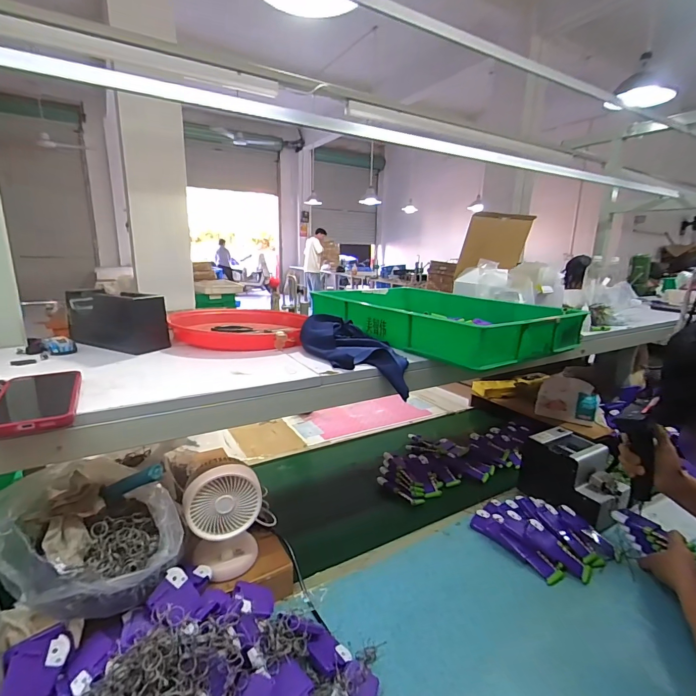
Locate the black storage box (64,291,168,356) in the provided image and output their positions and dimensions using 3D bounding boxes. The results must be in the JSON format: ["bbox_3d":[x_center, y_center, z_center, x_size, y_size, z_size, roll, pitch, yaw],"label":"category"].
[{"bbox_3d":[-0.442,-0.049,0.744,0.202,0.108,0.074,8,15,25],"label":"black storage box"}]

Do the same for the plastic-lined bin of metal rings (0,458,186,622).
[{"bbox_3d":[-0.338,0.249,0.513,0.167,0.156,0.186,13,18,39],"label":"plastic-lined bin of metal rings"}]

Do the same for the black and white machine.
[{"bbox_3d":[0.498,0.284,0.864,0.123,0.141,0.210,-3,15,-19],"label":"black and white machine"}]

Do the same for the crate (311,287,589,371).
[{"bbox_3d":[0.202,-0.070,0.936,0.404,0.105,0.552,-8,17,-33],"label":"crate"}]

